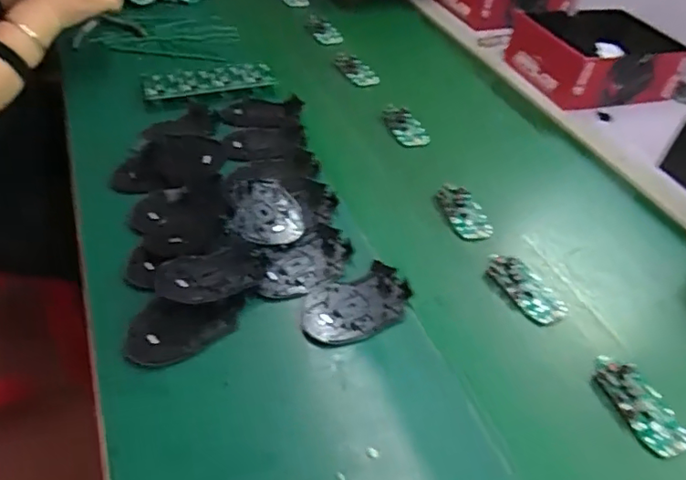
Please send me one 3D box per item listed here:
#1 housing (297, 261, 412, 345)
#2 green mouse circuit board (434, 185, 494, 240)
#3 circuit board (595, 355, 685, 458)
[{"bbox_3d":[0.012,0.065,0.547,0.116,0.011,0.070,-19,50,-23],"label":"housing"},{"bbox_3d":[0.150,-0.035,0.678,0.048,0.011,0.089,-8,46,-13],"label":"green mouse circuit board"},{"bbox_3d":[0.270,0.146,0.499,0.045,0.015,0.098,-13,48,-18],"label":"circuit board"}]

